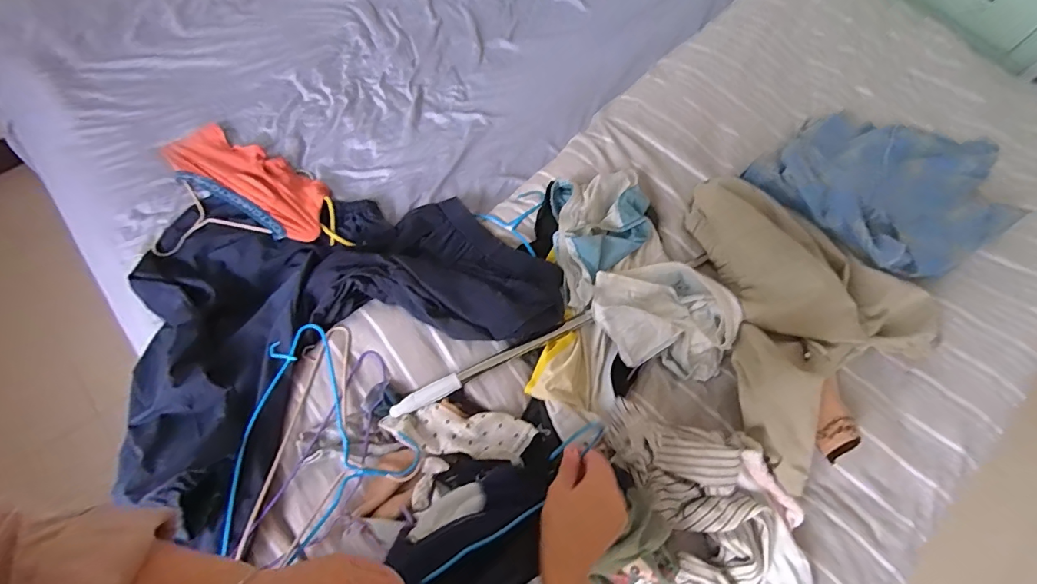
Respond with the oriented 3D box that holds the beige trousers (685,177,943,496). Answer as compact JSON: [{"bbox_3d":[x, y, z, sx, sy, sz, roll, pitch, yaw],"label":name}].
[{"bbox_3d":[0.406,0.004,0.724,0.394,0.112,0.428,-35,74,-15],"label":"beige trousers"}]

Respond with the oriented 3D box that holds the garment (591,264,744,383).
[{"bbox_3d":[0.238,0.037,0.751,0.229,0.048,0.180,11,68,2],"label":"garment"}]

